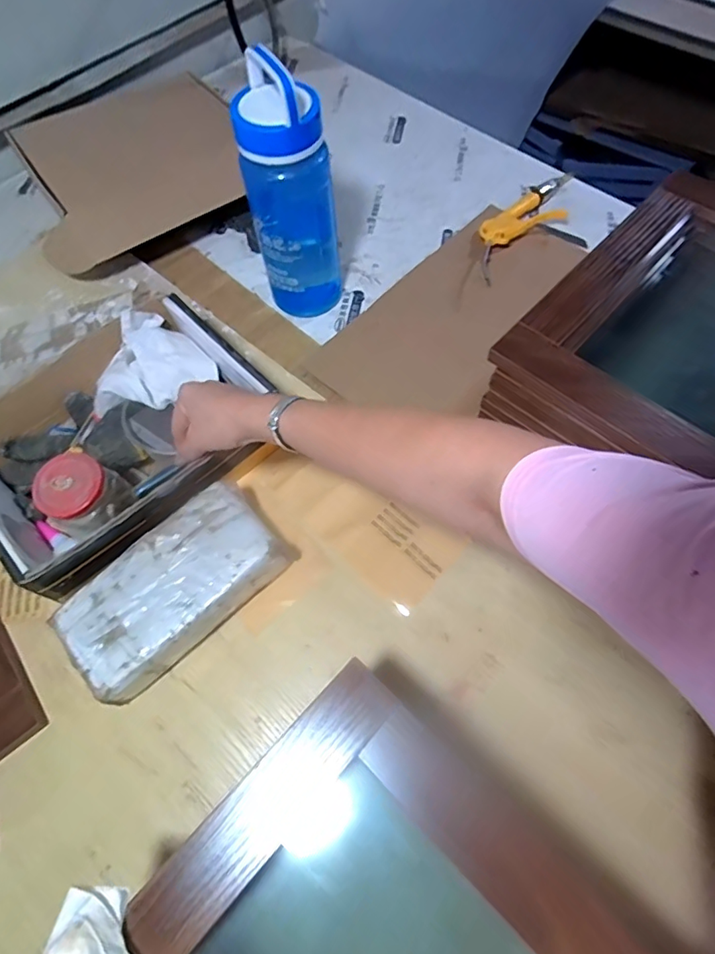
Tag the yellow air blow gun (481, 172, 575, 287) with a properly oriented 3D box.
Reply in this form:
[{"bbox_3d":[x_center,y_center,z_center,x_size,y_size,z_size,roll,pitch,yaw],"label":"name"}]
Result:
[{"bbox_3d":[0.261,-0.397,0.786,0.084,0.031,0.260,36,69,20],"label":"yellow air blow gun"}]

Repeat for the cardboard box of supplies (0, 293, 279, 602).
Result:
[{"bbox_3d":[-0.265,-0.043,0.572,0.296,0.108,0.243,-39,66,-17],"label":"cardboard box of supplies"}]

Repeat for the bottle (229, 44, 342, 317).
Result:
[{"bbox_3d":[-0.078,-0.326,0.623,0.105,0.280,0.077,-4,61,0],"label":"bottle"}]

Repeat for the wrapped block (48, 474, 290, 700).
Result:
[{"bbox_3d":[-0.176,0.112,0.513,0.210,0.067,0.113,-39,68,-15],"label":"wrapped block"}]

